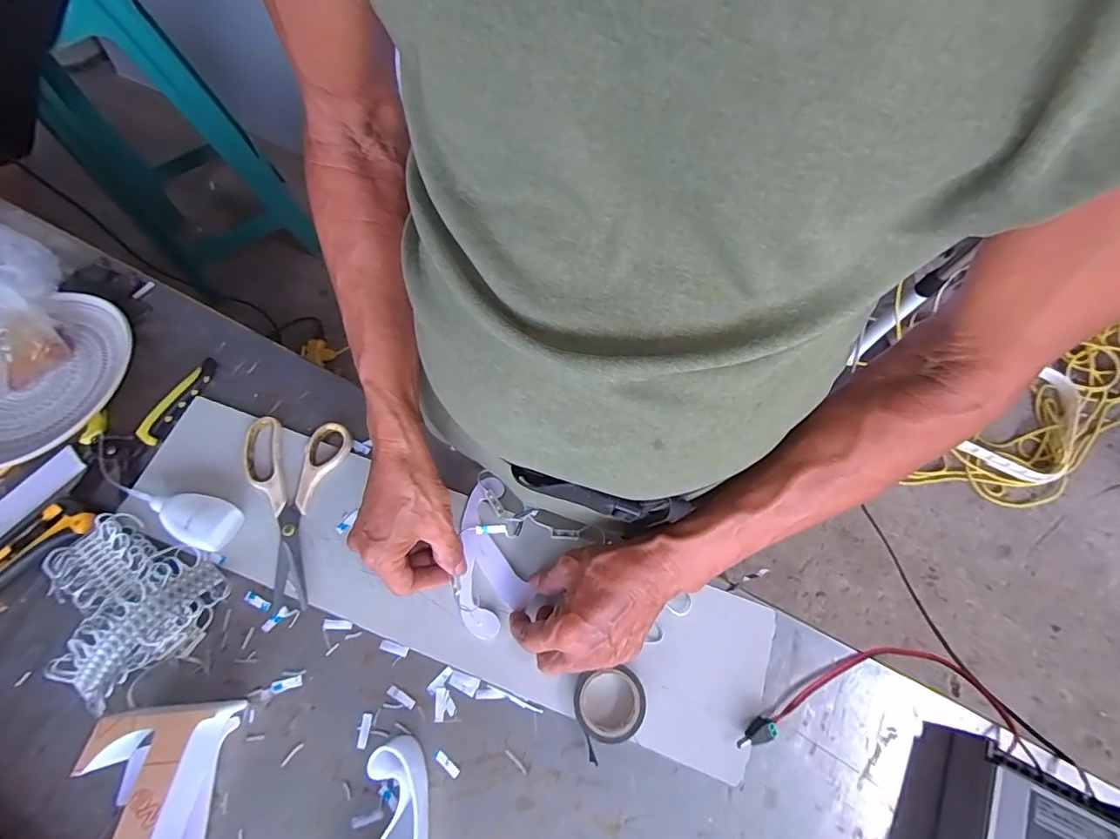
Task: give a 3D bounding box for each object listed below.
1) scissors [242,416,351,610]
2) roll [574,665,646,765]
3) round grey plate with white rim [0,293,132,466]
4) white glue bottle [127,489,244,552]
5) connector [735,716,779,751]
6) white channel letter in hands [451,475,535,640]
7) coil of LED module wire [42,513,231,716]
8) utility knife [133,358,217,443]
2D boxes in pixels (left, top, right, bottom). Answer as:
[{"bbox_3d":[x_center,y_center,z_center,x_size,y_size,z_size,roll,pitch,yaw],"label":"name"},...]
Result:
[{"bbox_3d":[-0.271,0.081,0.476,0.103,0.010,0.166,7,70,3],"label":"scissors"},{"bbox_3d":[0.042,0.234,0.401,0.057,0.020,0.059,0,70,1],"label":"roll"},{"bbox_3d":[-0.543,-0.039,0.503,0.192,0.048,0.182,0,70,1],"label":"round grey plate with white rim"},{"bbox_3d":[-0.351,0.086,0.464,0.095,0.027,0.043,19,71,8],"label":"white glue bottle"},{"bbox_3d":[0.157,0.253,0.398,0.034,0.016,0.015,-33,73,-10],"label":"connector"},{"bbox_3d":[-0.064,0.119,0.446,0.060,0.022,0.137,-8,70,-2],"label":"white channel letter in hands"},{"bbox_3d":[-0.389,0.158,0.434,0.150,0.034,0.124,32,74,12],"label":"coil of LED module wire"},{"bbox_3d":[-0.397,-0.020,0.518,0.022,0.015,0.102,27,73,10],"label":"utility knife"}]

